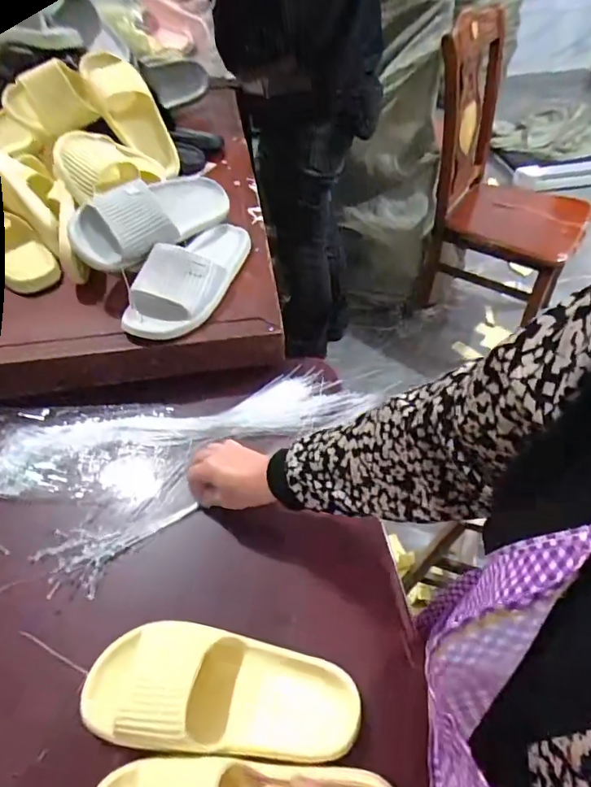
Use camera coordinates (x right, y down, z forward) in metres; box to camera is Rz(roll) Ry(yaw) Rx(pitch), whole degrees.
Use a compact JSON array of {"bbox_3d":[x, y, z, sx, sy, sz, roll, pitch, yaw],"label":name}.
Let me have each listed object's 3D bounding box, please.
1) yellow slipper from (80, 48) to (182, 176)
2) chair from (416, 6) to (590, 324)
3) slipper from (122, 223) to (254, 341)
[{"bbox_3d":[-0.305,-0.528,0.937,0.108,0.072,0.232,-40,102,-29],"label":"yellow slipper"},{"bbox_3d":[0.710,-0.647,1.636,0.505,0.862,0.588,21,52,17],"label":"chair"},{"bbox_3d":[-0.138,-0.187,0.724,0.098,0.072,0.273,25,53,20],"label":"slipper"}]

